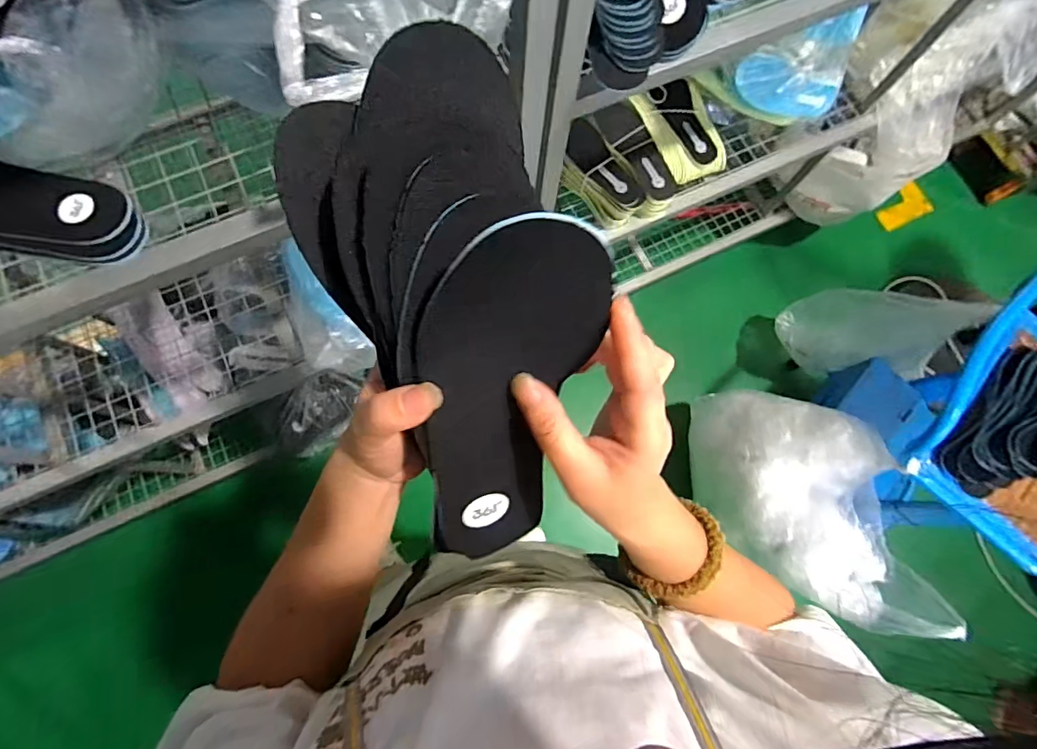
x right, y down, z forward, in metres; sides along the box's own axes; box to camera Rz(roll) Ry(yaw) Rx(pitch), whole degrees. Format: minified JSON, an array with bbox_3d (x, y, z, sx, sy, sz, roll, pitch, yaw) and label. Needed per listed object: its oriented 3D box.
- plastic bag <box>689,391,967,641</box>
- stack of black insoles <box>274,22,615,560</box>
[{"bbox_3d":[0.547,0.264,0.991,0.219,0.346,0.521,-26,79,-8],"label":"plastic bag"},{"bbox_3d":[-0.019,-0.019,0.247,0.130,0.046,0.261,-14,110,-5],"label":"stack of black insoles"}]

